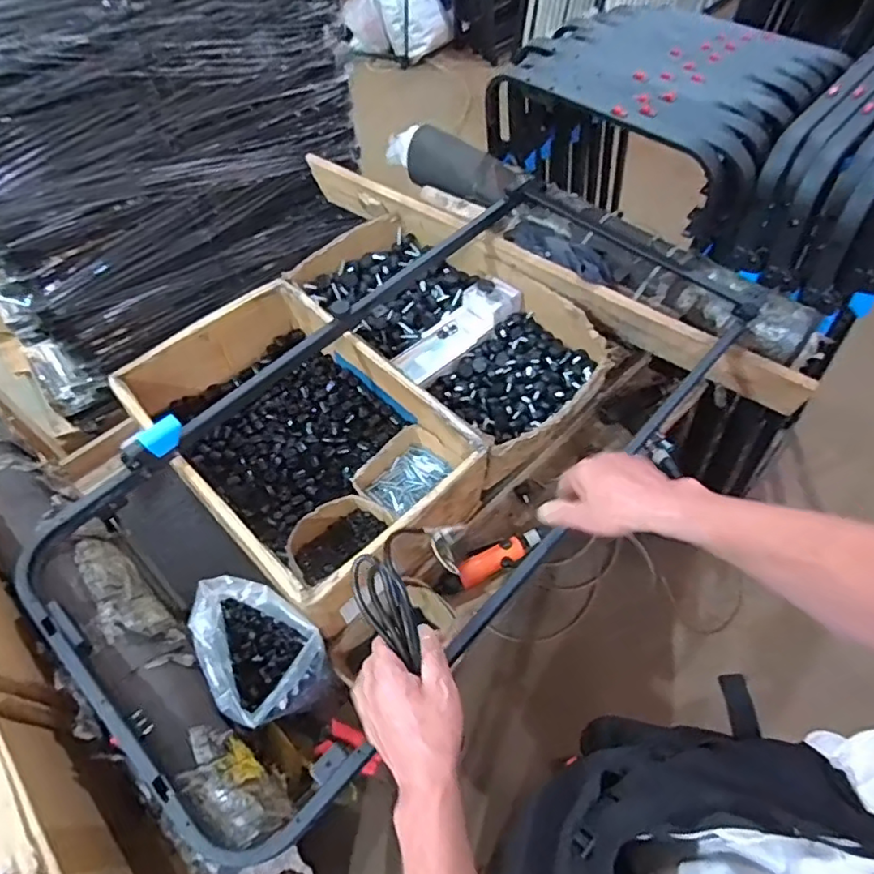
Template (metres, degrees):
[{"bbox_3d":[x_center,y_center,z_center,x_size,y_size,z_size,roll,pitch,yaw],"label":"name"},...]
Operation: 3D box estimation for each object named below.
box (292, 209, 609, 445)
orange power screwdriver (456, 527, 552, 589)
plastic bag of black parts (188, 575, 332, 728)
[{"bbox_3d":[0.021,-0.222,1.106,0.322,0.118,0.608,-40,65,-21],"label":"box"},{"bbox_3d":[0.107,0.189,0.941,0.157,0.038,0.038,-27,61,-15],"label":"orange power screwdriver"},{"bbox_3d":[-0.229,0.266,0.755,0.134,0.107,0.186,-30,62,-16],"label":"plastic bag of black parts"}]

